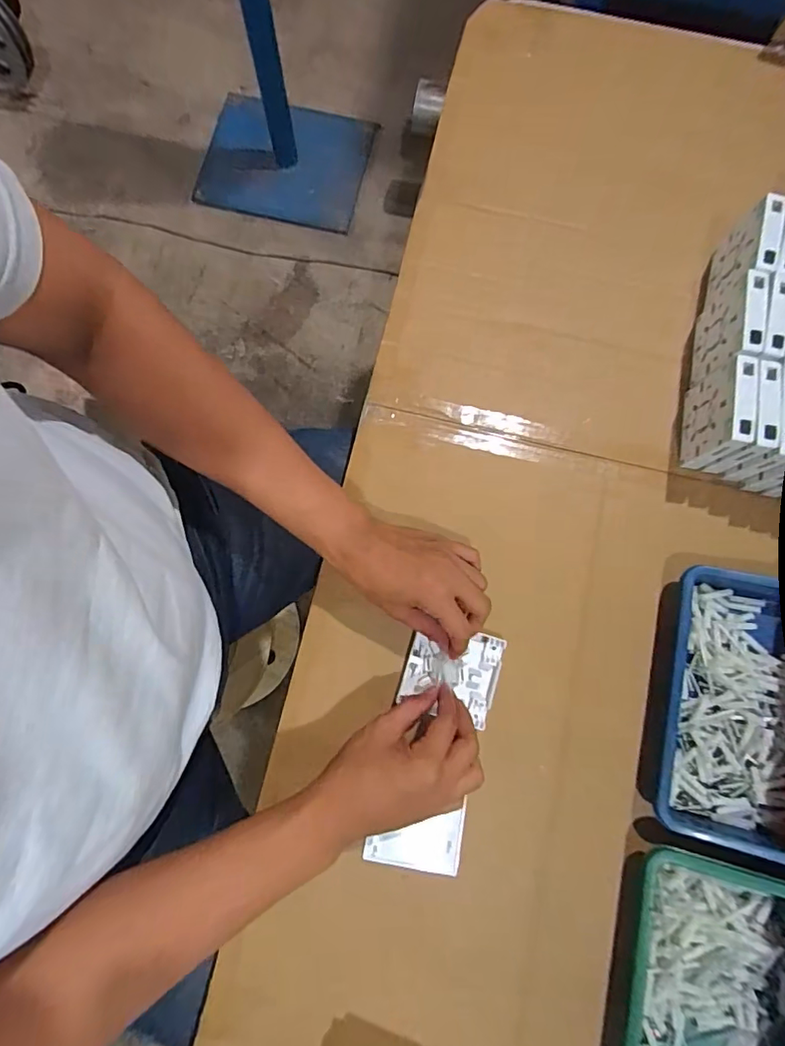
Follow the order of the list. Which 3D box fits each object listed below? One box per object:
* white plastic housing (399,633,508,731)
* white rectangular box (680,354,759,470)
[{"bbox_3d":[0.058,0.141,0.490,0.088,0.014,0.080,17,79,4],"label":"white plastic housing"},{"bbox_3d":[0.325,-0.107,0.512,0.022,0.086,0.088,9,79,1],"label":"white rectangular box"}]

